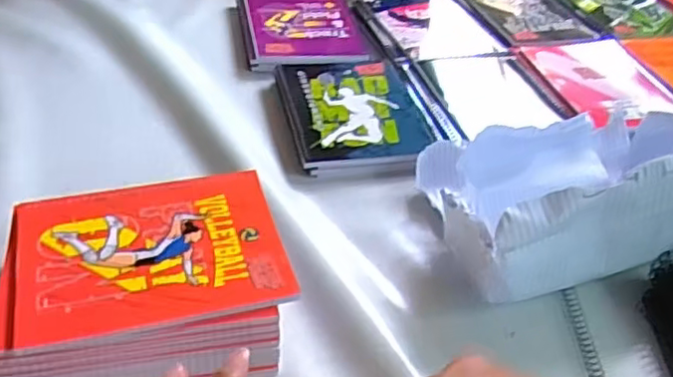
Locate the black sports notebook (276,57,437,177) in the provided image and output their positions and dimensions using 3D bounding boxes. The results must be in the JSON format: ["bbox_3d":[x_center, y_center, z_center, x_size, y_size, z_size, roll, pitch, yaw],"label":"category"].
[{"bbox_3d":[0.019,-0.090,0.749,0.153,0.021,0.220,-3,41,-12],"label":"black sports notebook"}]

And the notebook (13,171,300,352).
[{"bbox_3d":[-0.145,0.048,0.512,0.197,0.012,0.145,-8,42,-18],"label":"notebook"}]

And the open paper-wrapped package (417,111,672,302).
[{"bbox_3d":[0.225,-0.018,0.599,0.281,0.144,0.195,-9,42,-19],"label":"open paper-wrapped package"}]

